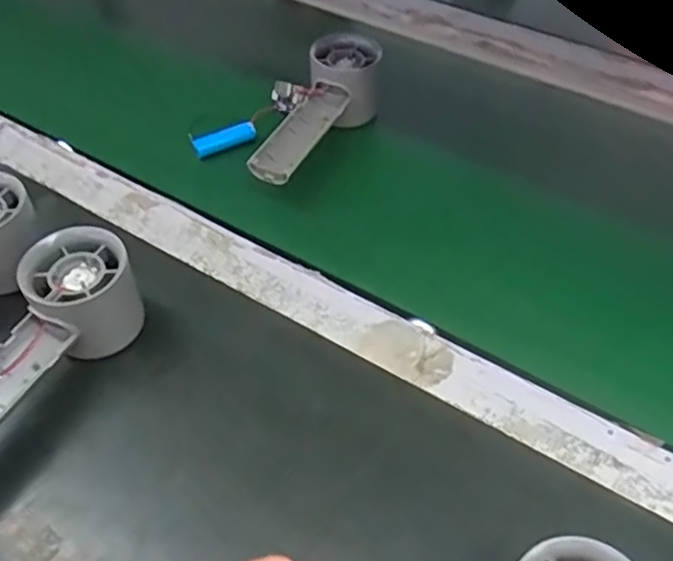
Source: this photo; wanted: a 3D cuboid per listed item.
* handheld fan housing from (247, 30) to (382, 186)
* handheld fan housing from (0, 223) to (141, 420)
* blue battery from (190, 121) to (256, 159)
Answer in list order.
[{"bbox_3d":[-0.011,-0.131,0.505,0.054,0.053,0.159,16,51,14],"label":"handheld fan housing"},{"bbox_3d":[-0.172,0.042,0.345,0.051,0.055,0.156,25,54,21],"label":"handheld fan housing"},{"bbox_3d":[-0.091,-0.113,0.515,0.054,0.016,0.011,-29,55,-23],"label":"blue battery"}]

